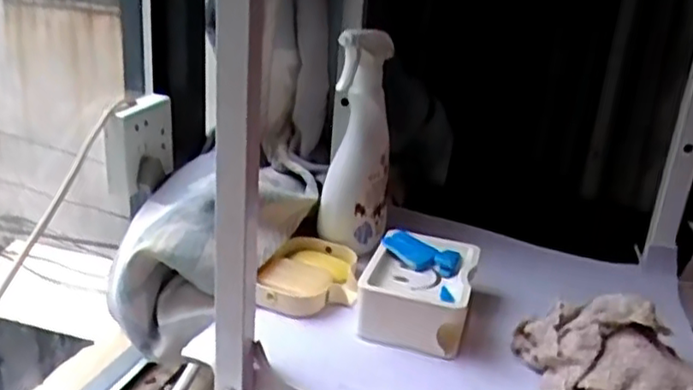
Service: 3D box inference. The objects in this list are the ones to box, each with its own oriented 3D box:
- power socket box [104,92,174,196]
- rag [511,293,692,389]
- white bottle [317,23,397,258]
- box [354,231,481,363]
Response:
[{"bbox_3d":[-0.225,-0.056,0.738,0.031,0.092,0.087,13,22,20],"label":"power socket box"},{"bbox_3d":[0.222,0.133,0.576,0.146,0.066,0.095,8,21,8],"label":"rag"},{"bbox_3d":[0.015,-0.056,0.751,0.074,0.241,0.077,5,21,1],"label":"white bottle"},{"bbox_3d":[0.071,0.091,0.675,0.102,0.057,0.145,10,22,13],"label":"box"}]

